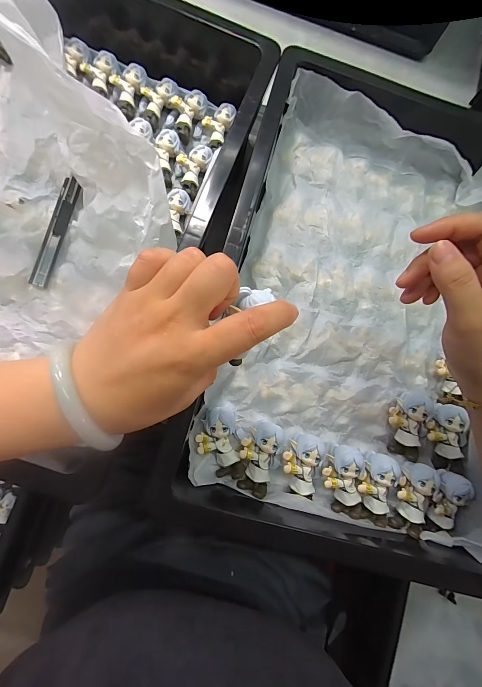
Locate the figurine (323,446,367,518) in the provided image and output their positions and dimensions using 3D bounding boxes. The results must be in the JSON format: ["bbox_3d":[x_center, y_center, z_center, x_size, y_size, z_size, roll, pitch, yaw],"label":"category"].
[{"bbox_3d":[0.092,0.127,0.271,0.032,0.027,0.062,-5,97,-6],"label":"figurine"}]

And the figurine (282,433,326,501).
[{"bbox_3d":[0.053,0.110,0.269,0.032,0.030,0.053,13,79,-5],"label":"figurine"}]

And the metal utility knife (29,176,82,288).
[{"bbox_3d":[-0.178,-0.109,0.284,0.015,0.013,0.114,13,79,-5],"label":"metal utility knife"}]

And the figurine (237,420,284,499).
[{"bbox_3d":[0.018,0.104,0.267,0.037,0.032,0.062,4,80,-7],"label":"figurine"}]

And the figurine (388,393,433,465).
[{"bbox_3d":[0.166,0.082,0.292,0.039,0.026,0.062,6,95,-4],"label":"figurine"}]

